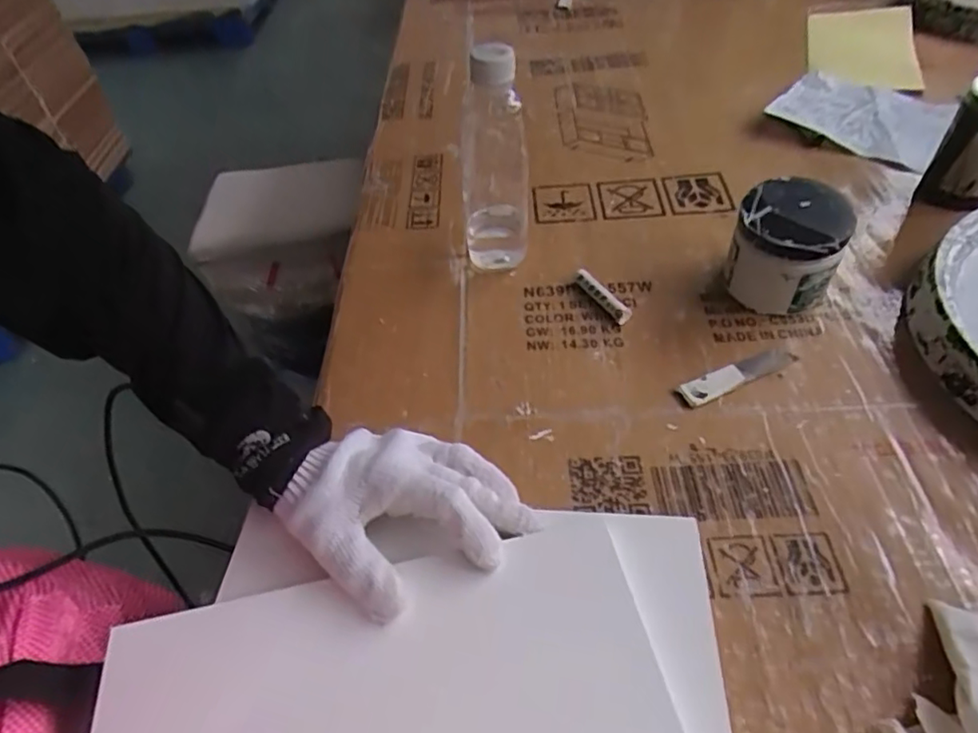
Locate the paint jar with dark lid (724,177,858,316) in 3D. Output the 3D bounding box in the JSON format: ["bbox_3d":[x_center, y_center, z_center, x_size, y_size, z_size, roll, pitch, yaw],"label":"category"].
[{"bbox_3d":[0.242,-0.095,0.500,0.081,0.089,0.072,22,54,24],"label":"paint jar with dark lid"}]

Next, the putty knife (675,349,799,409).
[{"bbox_3d":[0.191,0.006,0.468,0.101,0.008,0.020,-23,50,-13],"label":"putty knife"}]

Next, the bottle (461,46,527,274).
[{"bbox_3d":[0.003,-0.168,0.506,0.056,0.203,0.055,-6,48,1],"label":"bottle"}]

